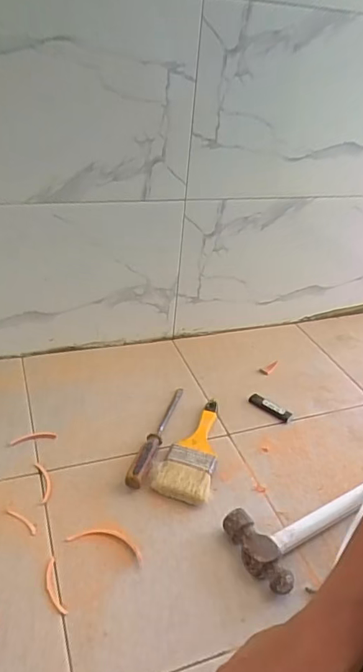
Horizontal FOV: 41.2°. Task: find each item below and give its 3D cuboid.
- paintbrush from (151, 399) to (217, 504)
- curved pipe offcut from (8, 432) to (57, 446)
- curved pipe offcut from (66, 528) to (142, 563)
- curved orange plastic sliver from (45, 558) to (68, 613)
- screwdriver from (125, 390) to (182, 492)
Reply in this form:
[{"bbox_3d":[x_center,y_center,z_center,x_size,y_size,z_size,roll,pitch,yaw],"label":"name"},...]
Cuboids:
[{"bbox_3d":[0.023,0.174,0.758,0.080,0.024,0.206,13,33,13],"label":"paintbrush"},{"bbox_3d":[-0.232,0.158,0.755,0.070,0.007,0.015,-6,34,-17],"label":"curved pipe offcut"},{"bbox_3d":[-0.094,0.258,0.614,0.098,0.004,0.030,12,33,11],"label":"curved pipe offcut"},{"bbox_3d":[-0.149,0.289,0.561,0.017,0.004,0.071,-11,36,-24],"label":"curved orange plastic sliver"},{"bbox_3d":[-0.038,0.149,0.775,0.026,0.036,0.243,12,33,10],"label":"screwdriver"}]

